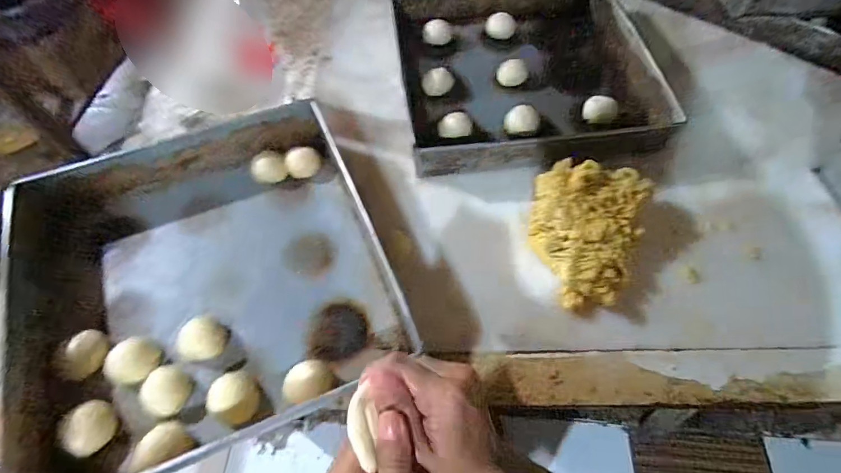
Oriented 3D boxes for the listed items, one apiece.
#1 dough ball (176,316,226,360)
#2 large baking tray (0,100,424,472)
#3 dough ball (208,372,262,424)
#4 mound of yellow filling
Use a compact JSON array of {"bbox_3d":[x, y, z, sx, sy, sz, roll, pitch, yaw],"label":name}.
[{"bbox_3d":[-0.263,0.126,0.522,0.043,0.039,0.054,32,66,17],"label":"dough ball"},{"bbox_3d":[-0.274,0.047,0.556,0.428,0.094,0.431,-22,63,-11],"label":"large baking tray"},{"bbox_3d":[-0.211,0.185,0.494,0.050,0.031,0.052,0,61,0],"label":"dough ball"},{"bbox_3d":[0.222,-0.006,0.584,0.149,0.062,0.204,16,62,9],"label":"mound of yellow filling"}]

